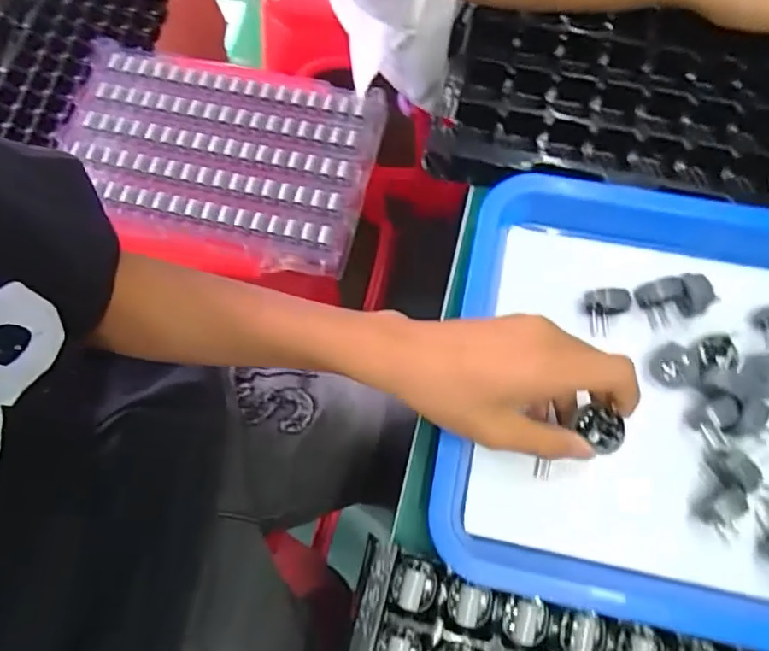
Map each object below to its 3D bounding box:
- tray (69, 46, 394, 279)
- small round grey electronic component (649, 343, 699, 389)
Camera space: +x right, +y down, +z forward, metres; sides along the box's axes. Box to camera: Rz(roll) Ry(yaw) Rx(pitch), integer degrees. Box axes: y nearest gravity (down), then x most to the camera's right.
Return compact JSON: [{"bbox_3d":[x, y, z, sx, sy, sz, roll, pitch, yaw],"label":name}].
[{"bbox_3d":[-0.205,-0.207,0.685,0.373,0.025,0.235,12,75,4],"label":"tray"},{"bbox_3d":[0.187,0.027,0.368,0.026,0.019,0.026,0,74,0],"label":"small round grey electronic component"}]

